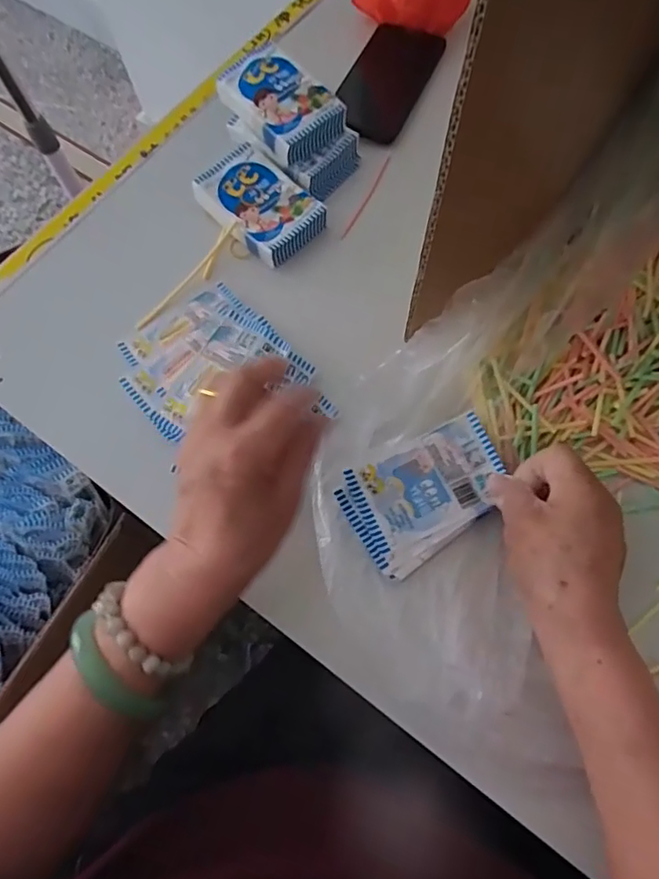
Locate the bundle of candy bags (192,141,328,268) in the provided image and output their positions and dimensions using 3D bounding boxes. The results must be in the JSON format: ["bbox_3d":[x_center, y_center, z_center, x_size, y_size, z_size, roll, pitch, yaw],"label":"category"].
[{"bbox_3d":[-0.063,-0.208,0.493,0.072,0.026,0.105,-43,73,-12],"label":"bundle of candy bags"}]

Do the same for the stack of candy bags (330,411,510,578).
[{"bbox_3d":[0.068,0.036,0.390,0.111,0.022,0.077,-31,71,-9],"label":"stack of candy bags"}]

